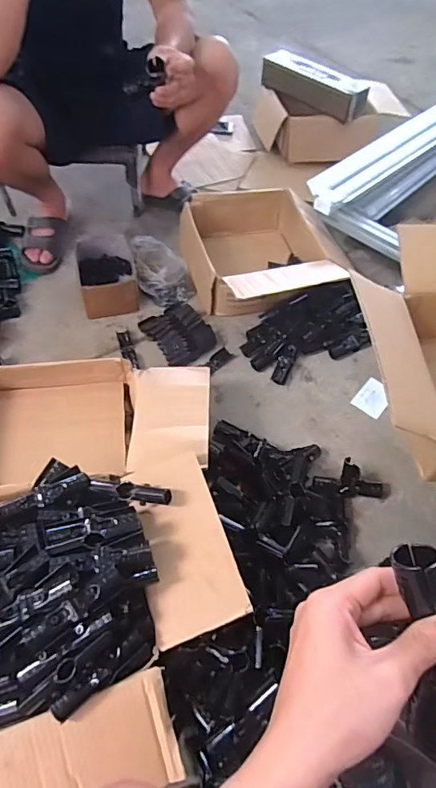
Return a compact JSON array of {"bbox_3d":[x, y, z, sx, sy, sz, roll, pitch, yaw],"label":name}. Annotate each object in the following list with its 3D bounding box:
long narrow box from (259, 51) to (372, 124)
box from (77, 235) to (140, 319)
[{"bbox_3d":[0.318,-1.062,1.579,0.097,0.094,0.398,-38,65,-25],"label":"long narrow box"},{"bbox_3d":[-0.280,-0.302,1.182,0.134,0.089,0.225,-11,56,-10],"label":"box"}]

